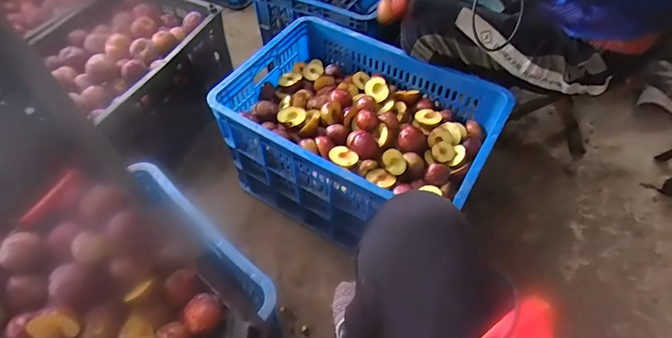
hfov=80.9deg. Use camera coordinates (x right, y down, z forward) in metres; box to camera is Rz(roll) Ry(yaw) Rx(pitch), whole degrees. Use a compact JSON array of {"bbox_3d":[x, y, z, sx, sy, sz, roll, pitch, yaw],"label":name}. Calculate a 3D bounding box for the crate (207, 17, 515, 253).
[{"bbox_3d":[0.044,-0.069,0.933,0.538,0.312,0.369,29,59,15],"label":"crate"}]

